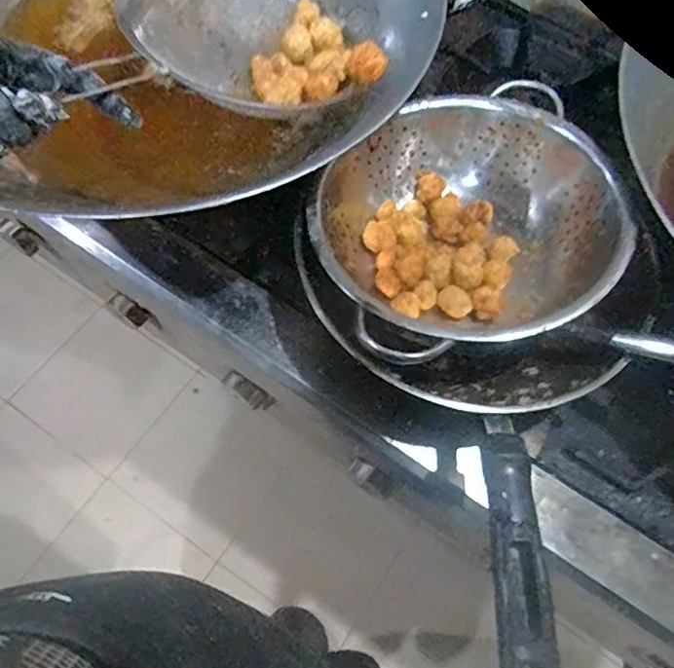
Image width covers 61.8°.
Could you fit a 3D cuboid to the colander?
[{"bbox_3d":[0.109,-0.098,0.513,0.254,0.112,0.252,2,66,-4],"label":"colander"}]

